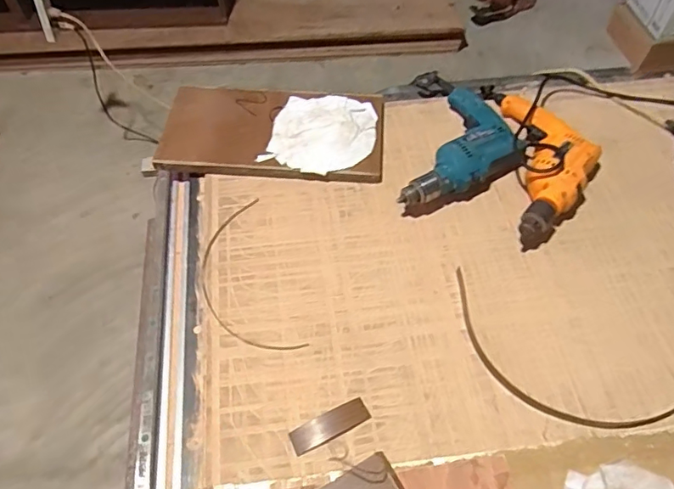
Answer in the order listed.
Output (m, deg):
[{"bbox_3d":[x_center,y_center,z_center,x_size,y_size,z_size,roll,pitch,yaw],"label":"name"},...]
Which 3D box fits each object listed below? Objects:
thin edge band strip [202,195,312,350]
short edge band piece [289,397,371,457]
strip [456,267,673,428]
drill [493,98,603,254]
[{"bbox_3d":[-0.140,0.049,0.765,0.117,0.006,0.270,-17,58,-11],"label":"thin edge band strip"},{"bbox_3d":[-0.008,0.226,0.645,0.101,0.009,0.033,-21,59,-13],"label":"short edge band piece"},{"bbox_3d":[0.369,0.128,0.710,0.369,0.012,0.235,-3,57,-2],"label":"strip"},{"bbox_3d":[0.356,-0.146,0.856,0.140,0.070,0.321,4,57,2],"label":"drill"}]

